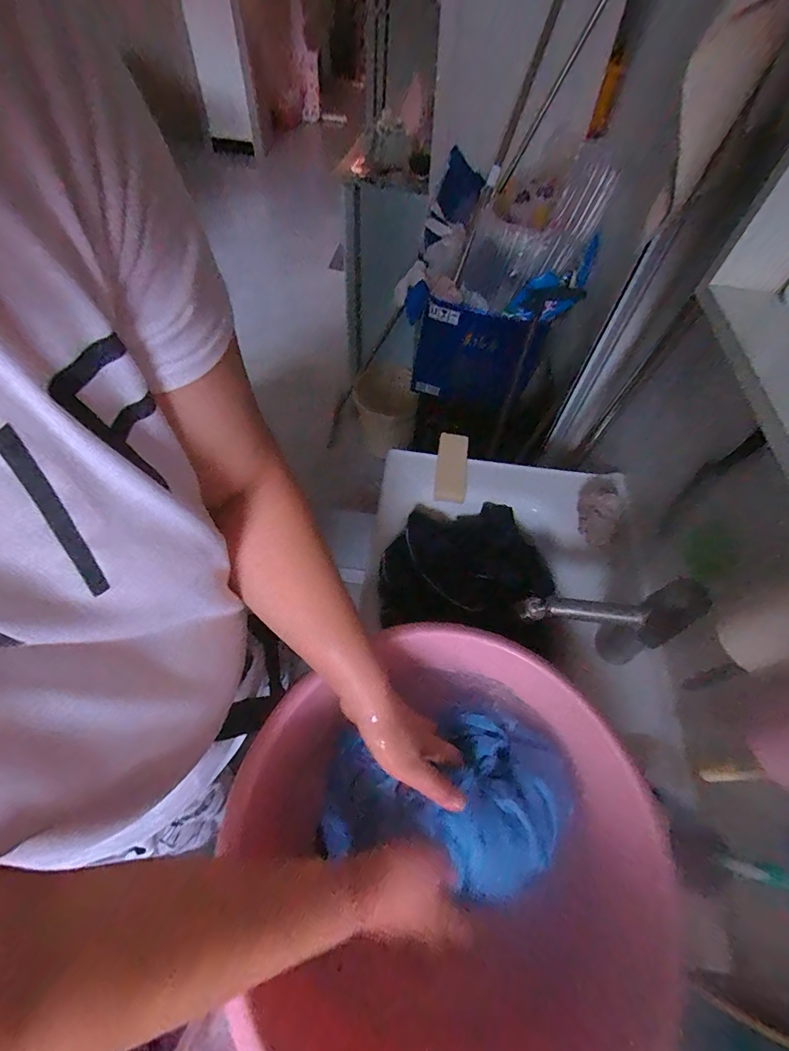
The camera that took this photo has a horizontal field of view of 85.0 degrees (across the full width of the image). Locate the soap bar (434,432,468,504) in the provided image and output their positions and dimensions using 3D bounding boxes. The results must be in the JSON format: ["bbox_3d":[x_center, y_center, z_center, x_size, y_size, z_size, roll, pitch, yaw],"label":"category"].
[{"bbox_3d":[0.094,-0.094,0.713,0.049,0.017,0.124,6,72,-1],"label":"soap bar"}]

